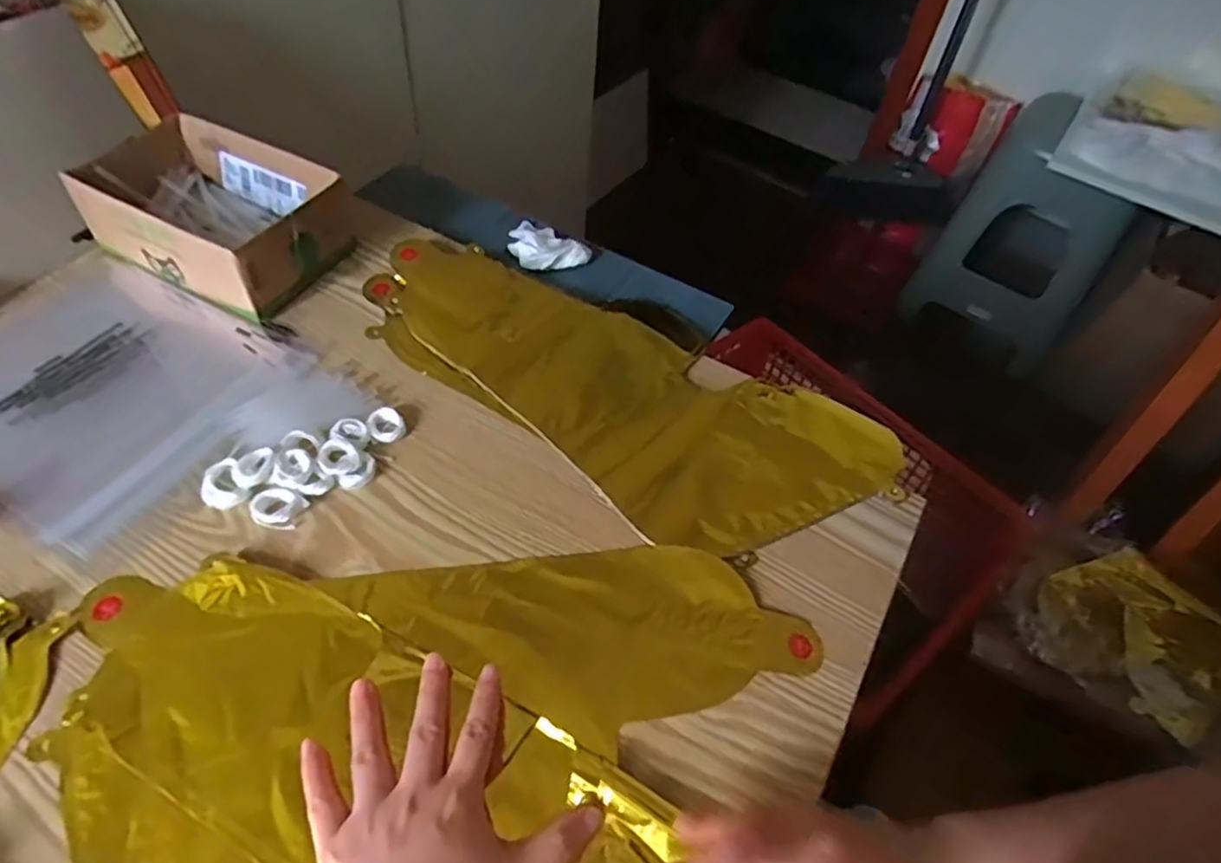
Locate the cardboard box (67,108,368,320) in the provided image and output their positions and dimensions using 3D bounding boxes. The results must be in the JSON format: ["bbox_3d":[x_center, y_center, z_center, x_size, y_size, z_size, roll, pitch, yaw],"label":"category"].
[{"bbox_3d":[-0.328,-0.186,0.587,0.201,0.064,0.136,25,53,14],"label":"cardboard box"}]

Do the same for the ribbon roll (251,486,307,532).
[{"bbox_3d":[-0.217,0.050,0.452,0.033,0.006,0.026,16,51,7],"label":"ribbon roll"}]

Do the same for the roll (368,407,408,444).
[{"bbox_3d":[-0.161,-0.005,0.501,0.025,0.008,0.028,-19,55,-20],"label":"roll"}]

